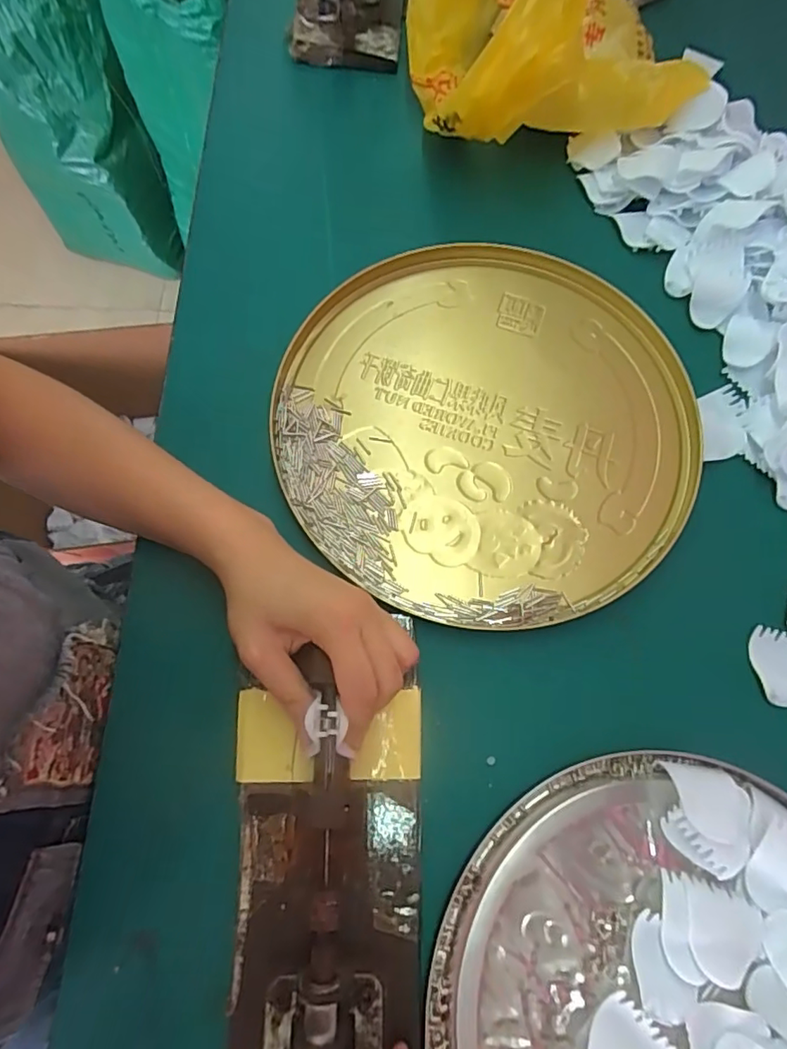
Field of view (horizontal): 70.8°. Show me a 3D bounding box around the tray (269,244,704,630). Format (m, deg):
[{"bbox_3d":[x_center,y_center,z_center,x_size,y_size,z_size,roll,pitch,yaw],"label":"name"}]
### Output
[{"bbox_3d":[0.070,-0.077,0.401,0.284,0.014,0.292,33,73,11],"label":"tray"}]

